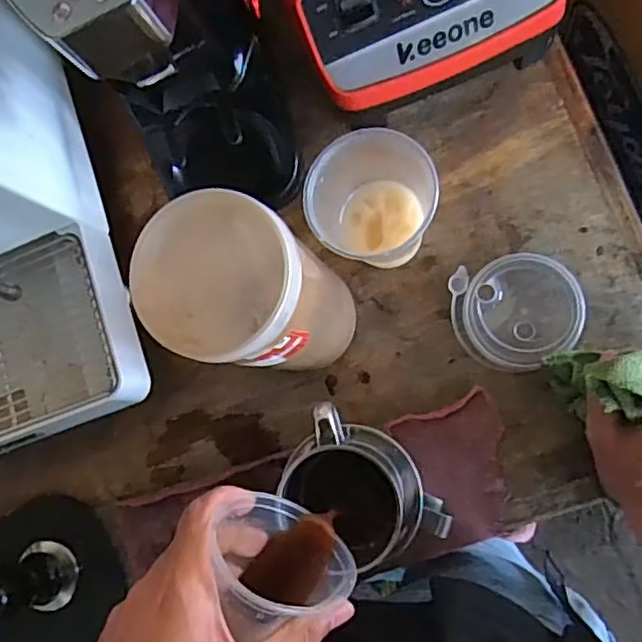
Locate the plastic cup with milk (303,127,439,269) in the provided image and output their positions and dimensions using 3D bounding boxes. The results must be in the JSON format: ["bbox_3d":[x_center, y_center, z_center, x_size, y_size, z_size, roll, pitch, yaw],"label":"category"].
[{"bbox_3d":[0.043,-0.087,0.481,0.094,0.109,0.076,-28,79,7],"label":"plastic cup with milk"}]

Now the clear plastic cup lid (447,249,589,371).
[{"bbox_3d":[0.151,-0.008,0.501,0.093,0.017,0.086,-1,86,8],"label":"clear plastic cup lid"}]

